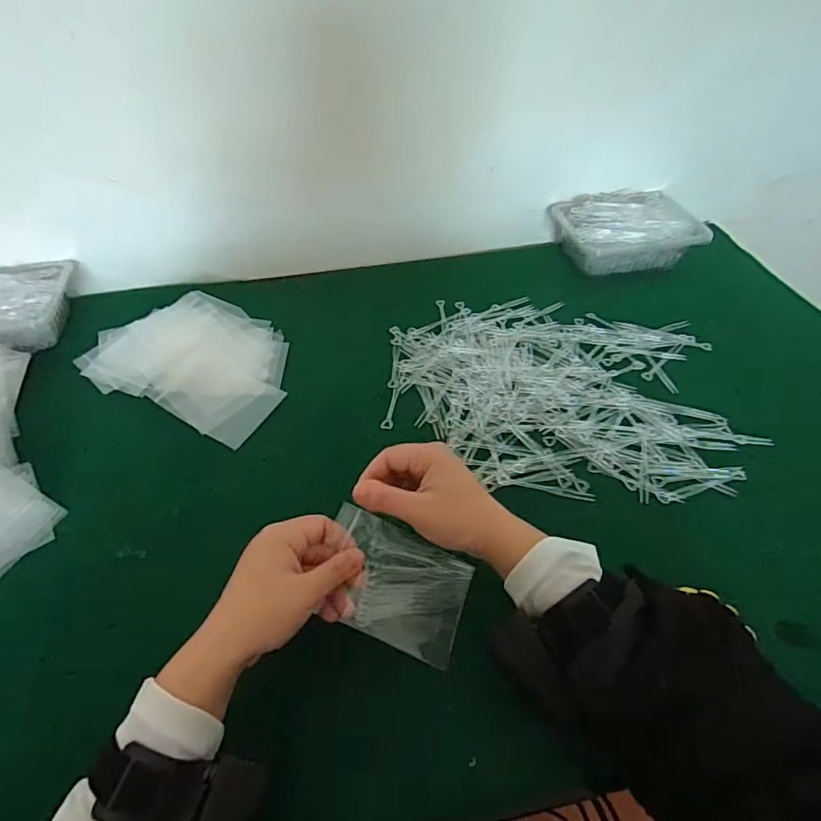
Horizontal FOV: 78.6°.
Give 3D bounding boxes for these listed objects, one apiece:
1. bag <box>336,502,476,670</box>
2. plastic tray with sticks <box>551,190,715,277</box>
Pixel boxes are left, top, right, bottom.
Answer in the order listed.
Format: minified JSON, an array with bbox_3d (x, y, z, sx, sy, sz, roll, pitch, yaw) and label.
[{"bbox_3d":[-0.010,0.130,0.378,0.118,0.011,0.078,30,65,-9],"label":"bag"},{"bbox_3d":[0.293,-0.245,0.691,0.180,0.066,0.123,-9,51,-7],"label":"plastic tray with sticks"}]

